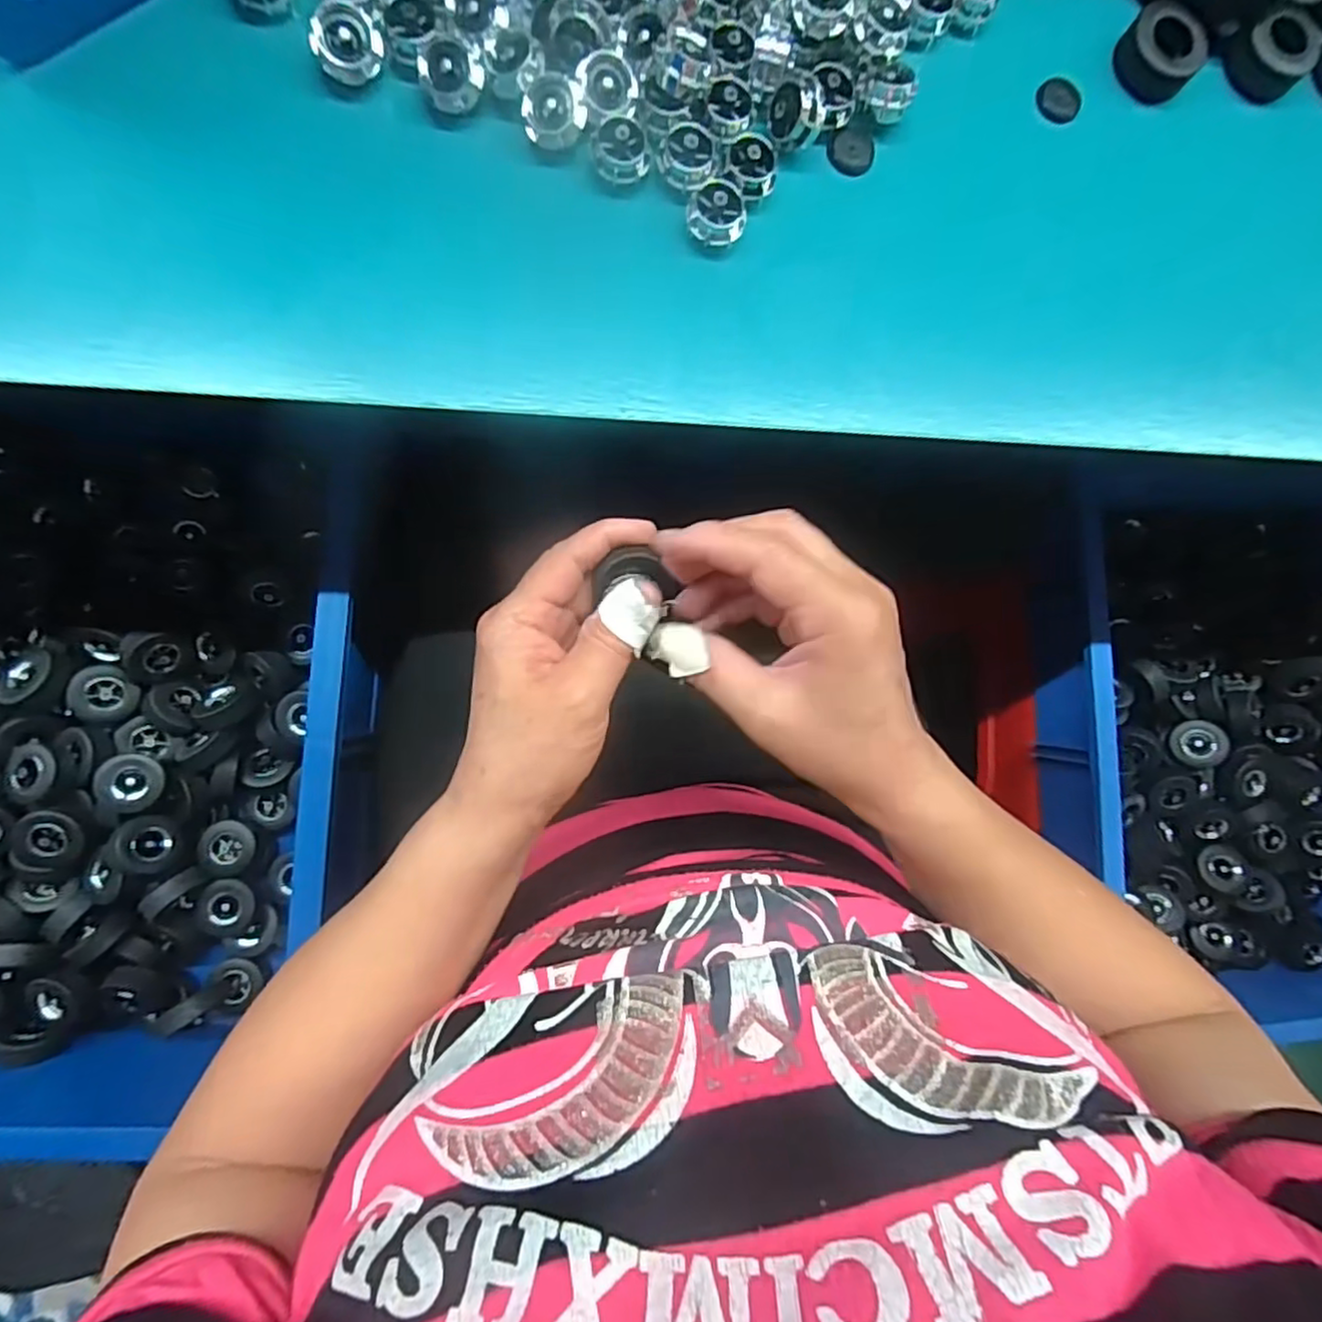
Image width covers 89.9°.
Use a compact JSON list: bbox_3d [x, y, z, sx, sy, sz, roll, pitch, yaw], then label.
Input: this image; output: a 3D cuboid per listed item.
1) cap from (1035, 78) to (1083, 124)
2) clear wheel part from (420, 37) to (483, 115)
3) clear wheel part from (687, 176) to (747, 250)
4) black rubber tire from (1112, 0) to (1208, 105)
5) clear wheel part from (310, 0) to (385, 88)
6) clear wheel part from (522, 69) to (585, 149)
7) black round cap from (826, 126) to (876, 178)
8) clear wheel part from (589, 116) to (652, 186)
[{"bbox_3d":[0.193,-0.271,0.320,0.020,0.006,0.021,1,84,-7],"label":"cap"},{"bbox_3d":[-0.084,-0.237,0.269,0.024,0.018,0.020,-12,86,-8],"label":"clear wheel part"},{"bbox_3d":[0.024,-0.188,0.281,0.024,0.017,0.026,1,84,-7],"label":"clear wheel part"},{"bbox_3d":[0.242,-0.295,0.321,0.037,0.019,0.036,1,84,-7],"label":"black rubber tire"},{"bbox_3d":[-0.124,-0.243,0.263,0.026,0.017,0.022,-17,86,-8],"label":"clear wheel part"},{"bbox_3d":[-0.044,-0.225,0.273,0.025,0.015,0.023,-2,84,-7],"label":"clear wheel part"},{"bbox_3d":[0.087,-0.232,0.301,0.023,0.004,0.021,1,84,-7],"label":"black round cap"},{"bbox_3d":[-0.017,-0.210,0.276,0.025,0.015,0.022,8,83,-6],"label":"clear wheel part"}]

